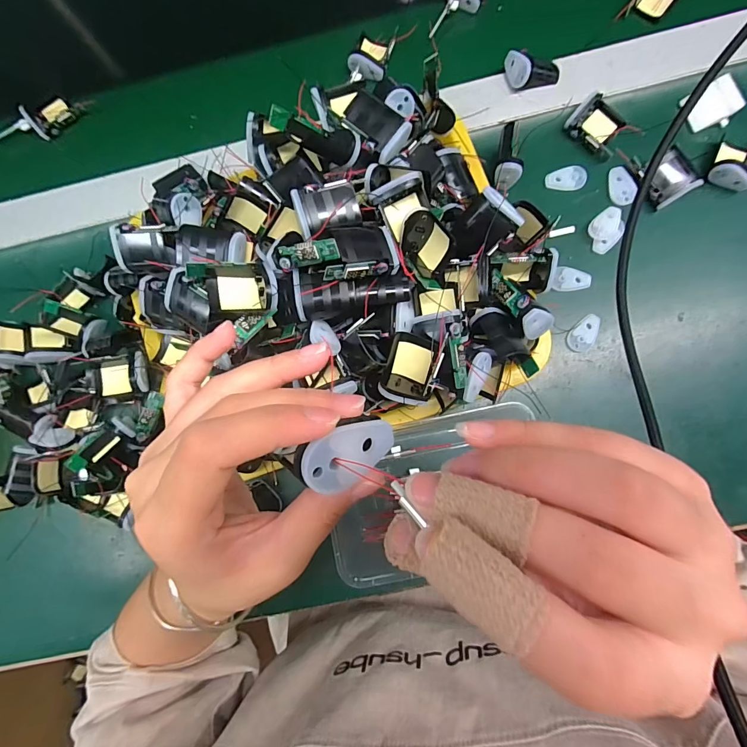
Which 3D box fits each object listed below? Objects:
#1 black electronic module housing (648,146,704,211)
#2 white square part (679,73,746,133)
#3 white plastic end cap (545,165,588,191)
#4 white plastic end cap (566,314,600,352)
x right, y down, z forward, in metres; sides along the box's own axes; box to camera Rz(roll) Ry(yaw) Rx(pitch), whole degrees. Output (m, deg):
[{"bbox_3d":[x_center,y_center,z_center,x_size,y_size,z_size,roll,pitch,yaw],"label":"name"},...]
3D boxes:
[{"bbox_3d":[0.257,-0.168,0.339,0.031,0.023,0.038,-35,82,1],"label":"black electronic module housing"},{"bbox_3d":[0.302,-0.237,0.345,0.037,0.013,0.037,-24,92,41],"label":"white square part"},{"bbox_3d":[0.178,-0.180,0.359,0.035,0.004,0.021,-1,84,5],"label":"white plastic end cap"},{"bbox_3d":[0.187,-0.036,0.344,0.020,0.006,0.035,36,89,8],"label":"white plastic end cap"}]

